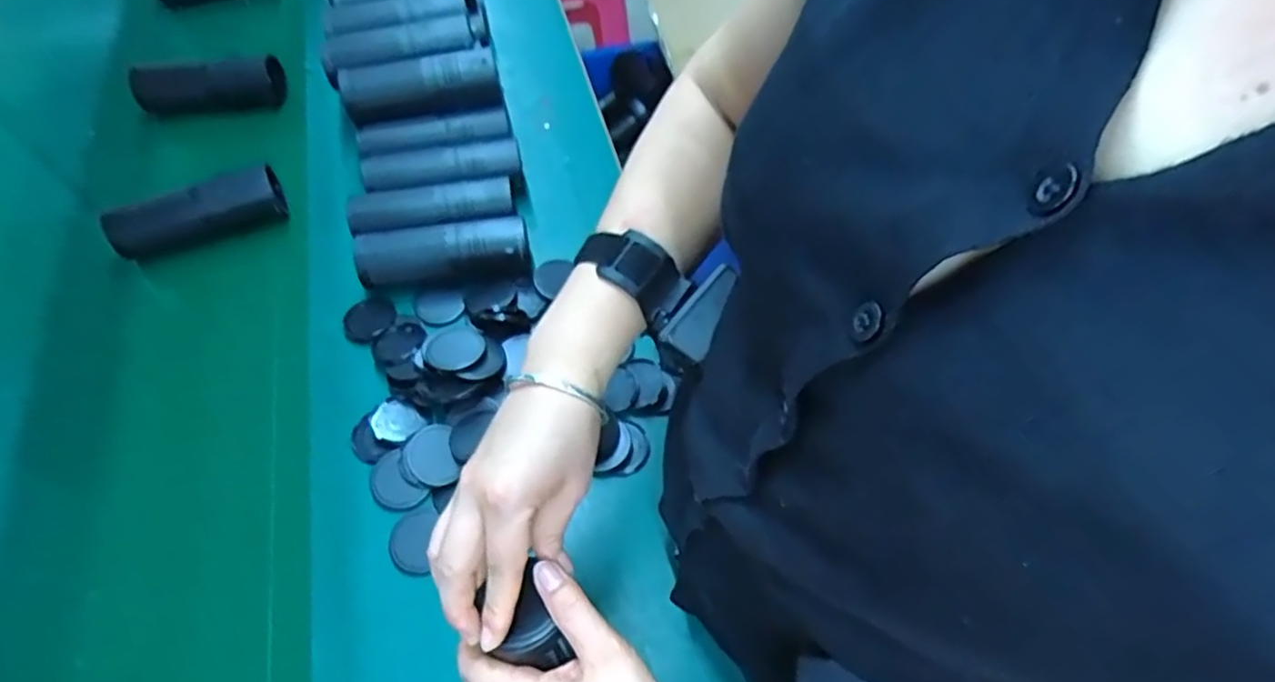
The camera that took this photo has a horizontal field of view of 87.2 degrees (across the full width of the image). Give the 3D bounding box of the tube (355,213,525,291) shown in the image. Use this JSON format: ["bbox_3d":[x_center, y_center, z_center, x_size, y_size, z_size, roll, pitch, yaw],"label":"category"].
[{"bbox_3d":[-0.188,-0.087,0.647,0.161,0.042,0.051,-7,58,-4],"label":"tube"}]

